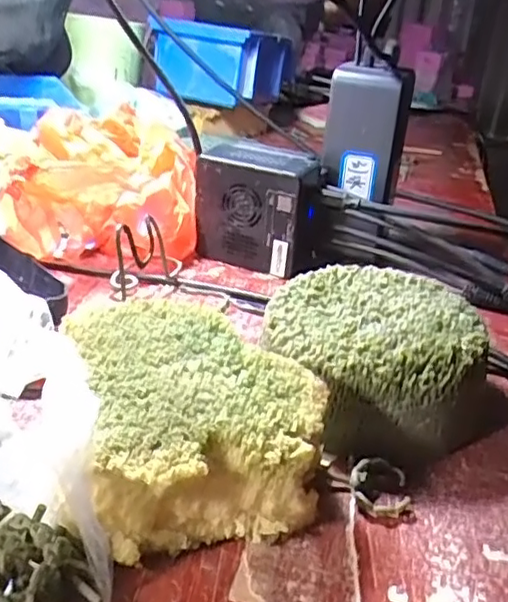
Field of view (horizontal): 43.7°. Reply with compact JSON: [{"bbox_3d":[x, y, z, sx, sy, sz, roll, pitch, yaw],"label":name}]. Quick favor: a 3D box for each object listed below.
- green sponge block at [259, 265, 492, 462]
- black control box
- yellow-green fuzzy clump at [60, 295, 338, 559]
[{"bbox_3d":[0.056,0.026,0.302,0.098,0.047,0.103,-9,31,-25],"label":"green sponge block"},{"bbox_3d":[0.003,-0.066,0.436,0.080,0.079,0.046,14,29,16],"label":"black control box"},{"bbox_3d":[-0.027,0.045,0.250,0.093,0.049,0.104,-6,30,-20],"label":"yellow-green fuzzy clump"}]

